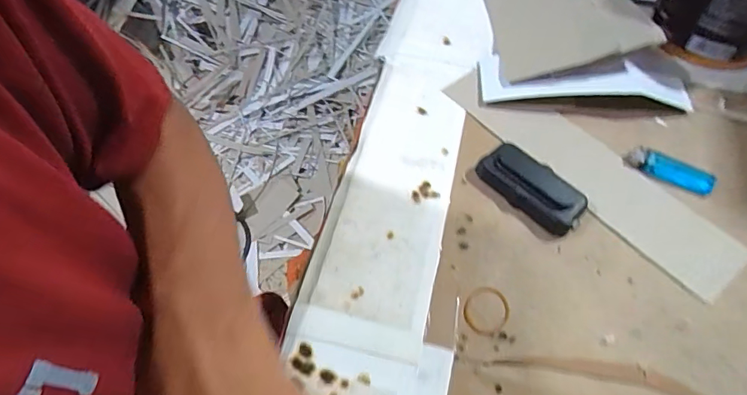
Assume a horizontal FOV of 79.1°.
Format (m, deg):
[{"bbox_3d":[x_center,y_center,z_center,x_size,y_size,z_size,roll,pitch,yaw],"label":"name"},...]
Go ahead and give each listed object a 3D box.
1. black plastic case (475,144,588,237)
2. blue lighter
[{"bbox_3d":[0.153,-0.010,0.442,0.046,0.025,0.104,-40,66,-22],"label":"black plastic case"},{"bbox_3d":[0.302,-0.028,0.461,0.084,0.014,0.030,28,62,16],"label":"blue lighter"}]

